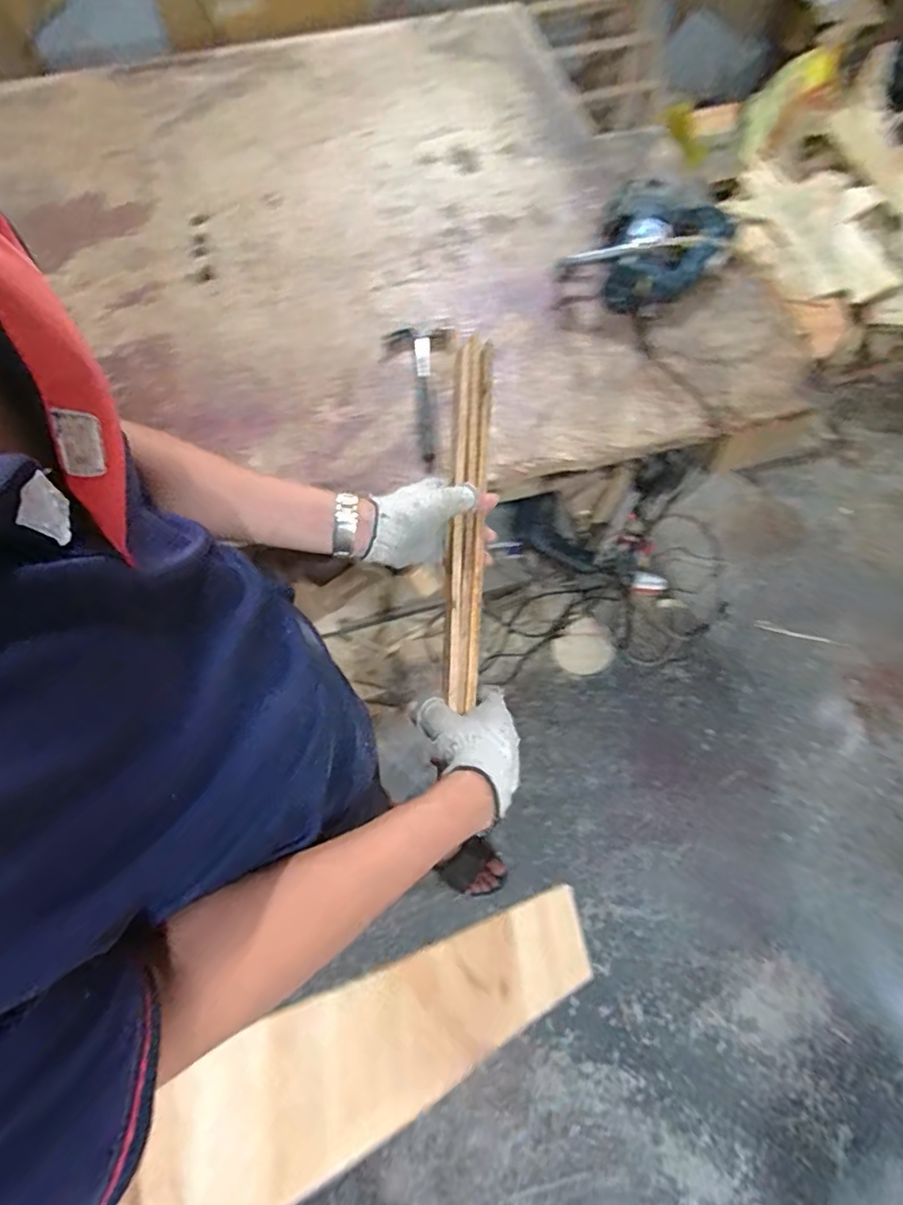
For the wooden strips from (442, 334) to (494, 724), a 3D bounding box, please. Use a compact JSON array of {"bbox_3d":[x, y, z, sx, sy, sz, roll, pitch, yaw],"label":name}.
[{"bbox_3d":[0.017,-0.089,0.584,0.033,0.019,0.378,3,79,3],"label":"wooden strips"}]

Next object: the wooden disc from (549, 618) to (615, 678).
[{"bbox_3d":[0.339,0.119,1.483,0.144,0.015,0.135,0,78,0],"label":"wooden disc"}]

